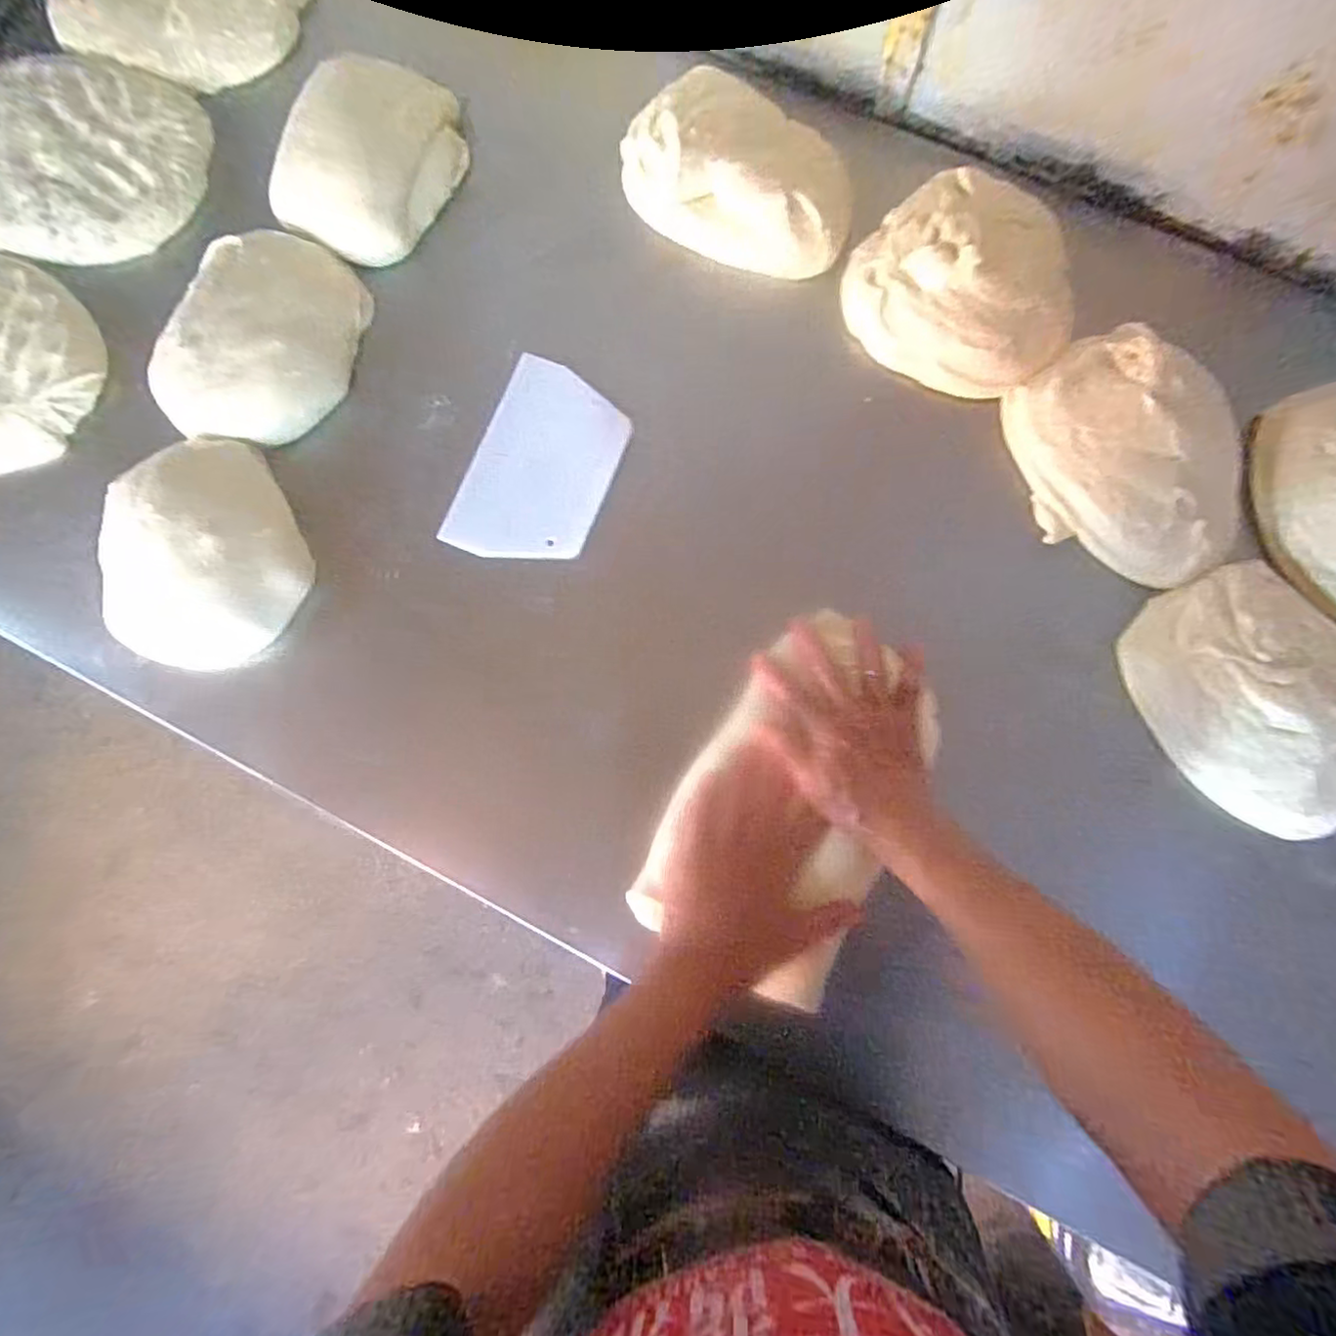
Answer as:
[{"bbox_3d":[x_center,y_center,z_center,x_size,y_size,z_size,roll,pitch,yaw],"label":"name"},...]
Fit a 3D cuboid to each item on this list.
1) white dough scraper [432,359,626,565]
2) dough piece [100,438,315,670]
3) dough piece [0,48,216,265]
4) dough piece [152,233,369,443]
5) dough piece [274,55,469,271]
[{"bbox_3d":[-0.113,-0.177,0.562,0.121,0.010,0.177,24,93,5],"label":"white dough scraper"},{"bbox_3d":[-0.408,-0.094,0.542,0.167,0.050,0.180,0,84,4],"label":"dough piece"},{"bbox_3d":[-0.589,-0.497,0.614,0.262,0.023,0.217,18,85,6],"label":"dough piece"},{"bbox_3d":[-0.371,-0.297,0.569,0.157,0.048,0.193,12,85,5],"label":"dough piece"},{"bbox_3d":[-0.278,-0.475,0.586,0.150,0.051,0.187,25,86,6],"label":"dough piece"}]

